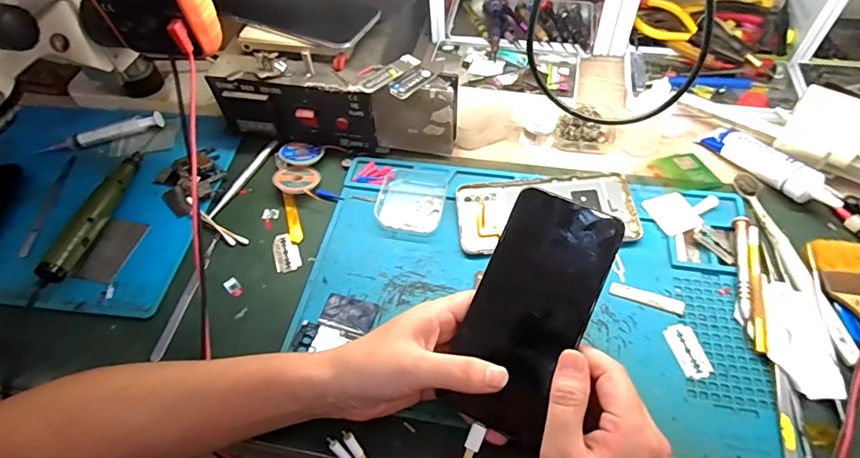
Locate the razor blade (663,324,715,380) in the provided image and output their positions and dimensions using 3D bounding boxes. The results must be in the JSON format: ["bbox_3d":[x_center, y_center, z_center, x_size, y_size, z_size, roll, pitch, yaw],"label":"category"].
[{"bbox_3d":[0.200,0.094,0.372,0.023,0.004,0.043,-12,55,-5],"label":"razor blade"}]

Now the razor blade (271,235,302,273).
[{"bbox_3d":[-0.134,0.023,0.448,0.024,0.004,0.041,-14,56,-17],"label":"razor blade"}]

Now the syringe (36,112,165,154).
[{"bbox_3d":[-0.366,-0.105,0.535,0.135,0.013,0.015,-15,55,-7],"label":"syringe"}]

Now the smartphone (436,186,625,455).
[{"bbox_3d":[0.066,0.056,0.327,0.073,0.005,0.160,26,90,12],"label":"smartphone"}]

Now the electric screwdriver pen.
[{"bbox_3d":[-0.323,-0.017,0.459,0.025,0.026,0.159,2,55,5],"label":"electric screwdriver pen"}]

